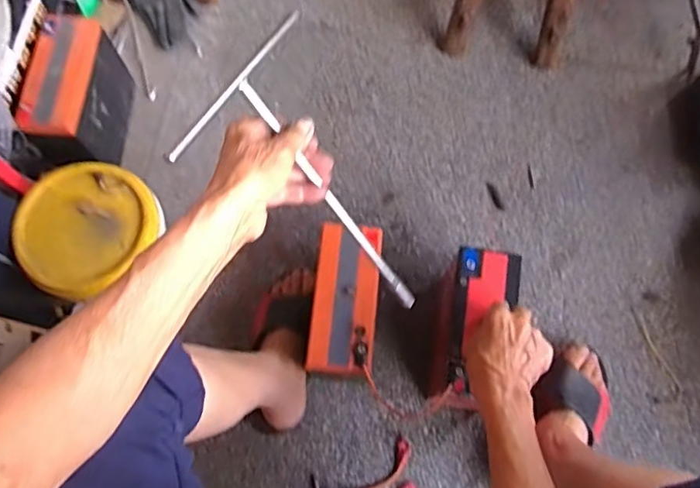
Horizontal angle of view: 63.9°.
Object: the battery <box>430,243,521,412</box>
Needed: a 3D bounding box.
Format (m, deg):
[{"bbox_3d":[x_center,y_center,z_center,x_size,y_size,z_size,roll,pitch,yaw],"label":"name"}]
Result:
[{"bbox_3d":[0.159,0.110,0.745,0.073,0.187,0.179,9,72,1],"label":"battery"}]

